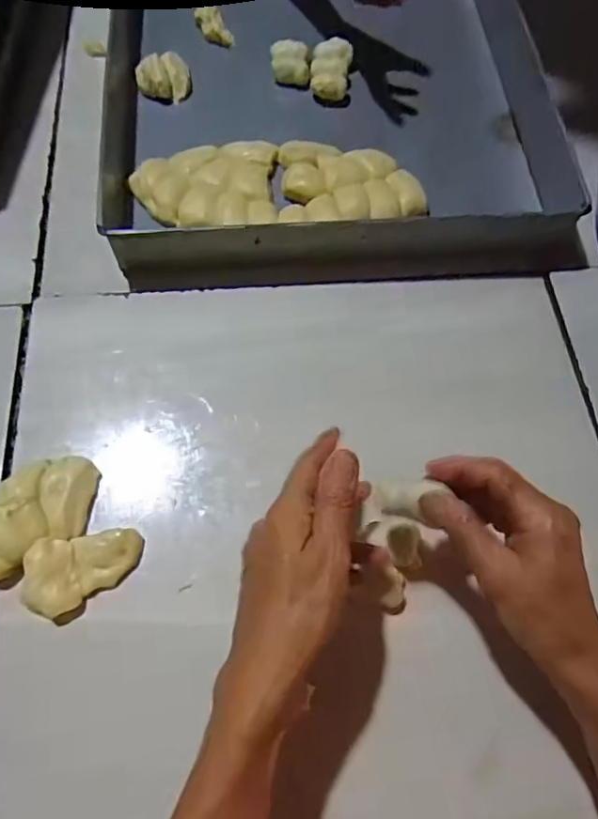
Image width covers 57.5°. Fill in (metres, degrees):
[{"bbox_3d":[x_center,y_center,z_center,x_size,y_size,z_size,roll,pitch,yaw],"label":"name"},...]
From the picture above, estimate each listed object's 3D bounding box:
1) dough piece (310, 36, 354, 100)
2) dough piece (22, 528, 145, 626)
[{"bbox_3d":[0.036,-0.393,0.630,0.045,0.029,0.090,9,67,1],"label":"dough piece"},{"bbox_3d":[-0.157,0.121,0.401,0.080,0.021,0.058,-9,68,-6],"label":"dough piece"}]

